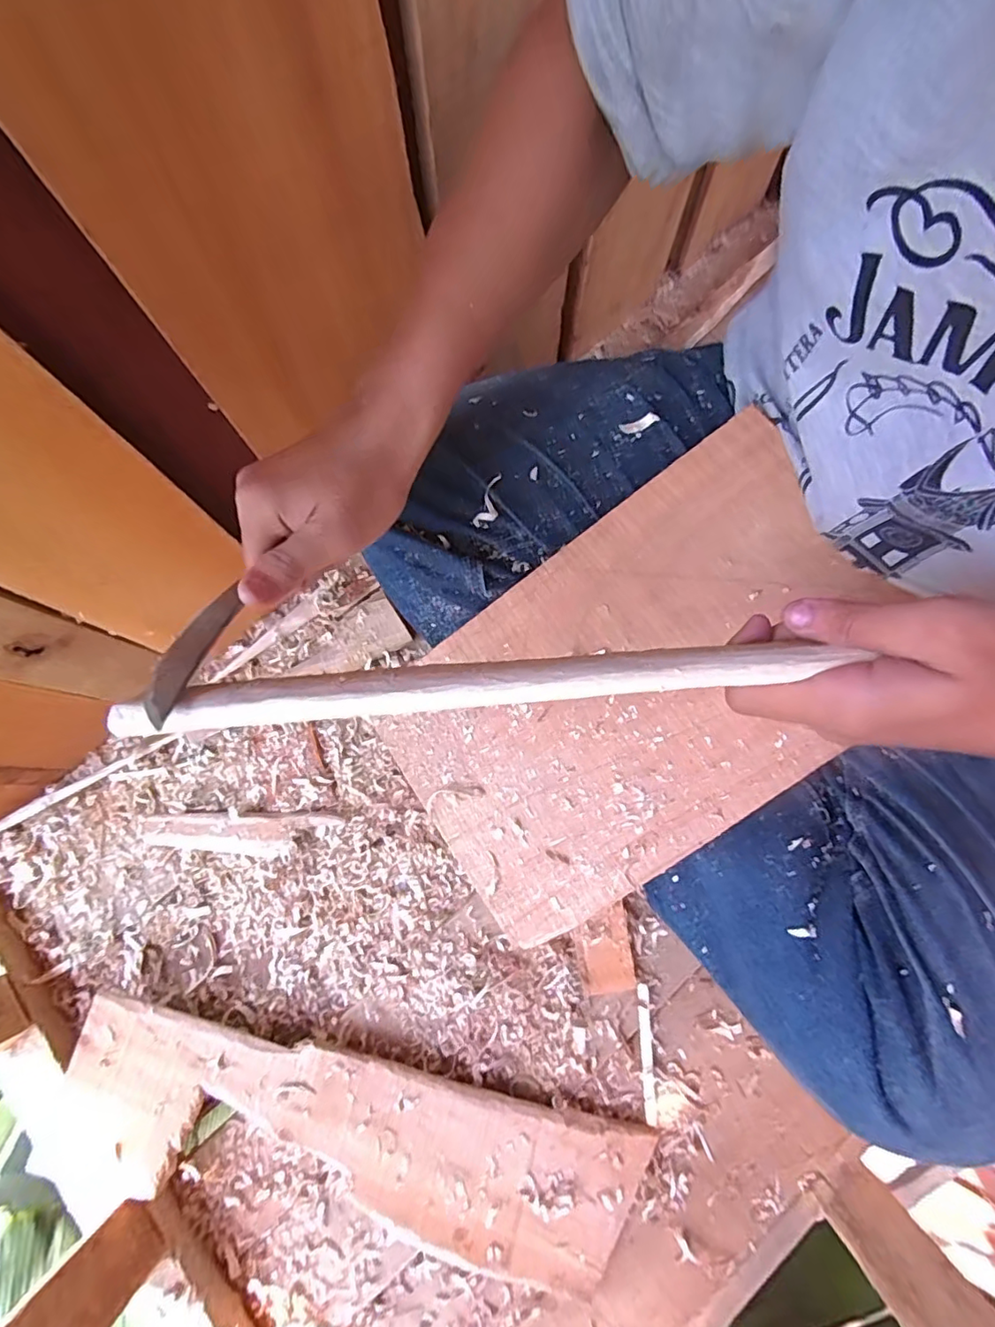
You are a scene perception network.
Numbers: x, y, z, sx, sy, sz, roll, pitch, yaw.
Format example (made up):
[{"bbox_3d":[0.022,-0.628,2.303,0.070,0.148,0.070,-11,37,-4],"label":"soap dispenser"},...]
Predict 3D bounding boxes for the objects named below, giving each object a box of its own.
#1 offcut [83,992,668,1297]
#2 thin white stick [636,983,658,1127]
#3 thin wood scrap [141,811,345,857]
[{"bbox_3d":[-0.113,0.375,0.448,0.447,0.011,0.109,14,76,0],"label":"offcut"},{"bbox_3d":[0.127,0.329,0.482,0.010,0.010,0.107,-3,80,1],"label":"thin white stick"},{"bbox_3d":[-0.231,0.153,0.513,0.170,0.017,0.036,-1,80,1],"label":"thin wood scrap"}]

